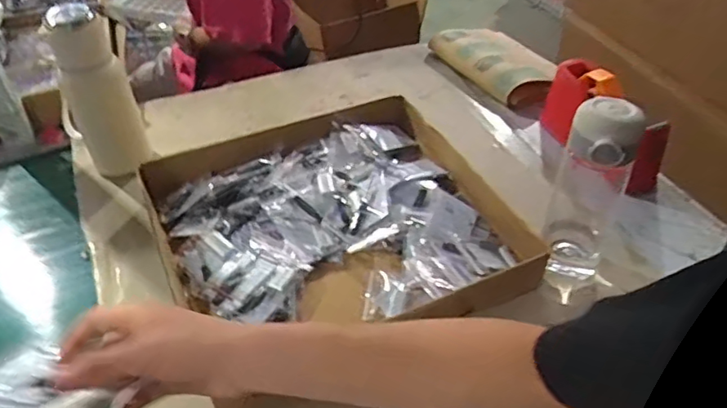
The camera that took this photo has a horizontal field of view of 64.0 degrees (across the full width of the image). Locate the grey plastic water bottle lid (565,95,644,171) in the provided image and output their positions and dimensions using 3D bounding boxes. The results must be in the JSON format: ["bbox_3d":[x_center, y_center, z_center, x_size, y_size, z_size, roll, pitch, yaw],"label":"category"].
[{"bbox_3d":[0.232,-0.069,0.556,0.063,0.047,0.051,17,46,19],"label":"grey plastic water bottle lid"}]

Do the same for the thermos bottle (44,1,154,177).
[{"bbox_3d":[-0.362,-0.151,0.788,0.088,0.229,0.083,-24,47,-22],"label":"thermos bottle"}]

